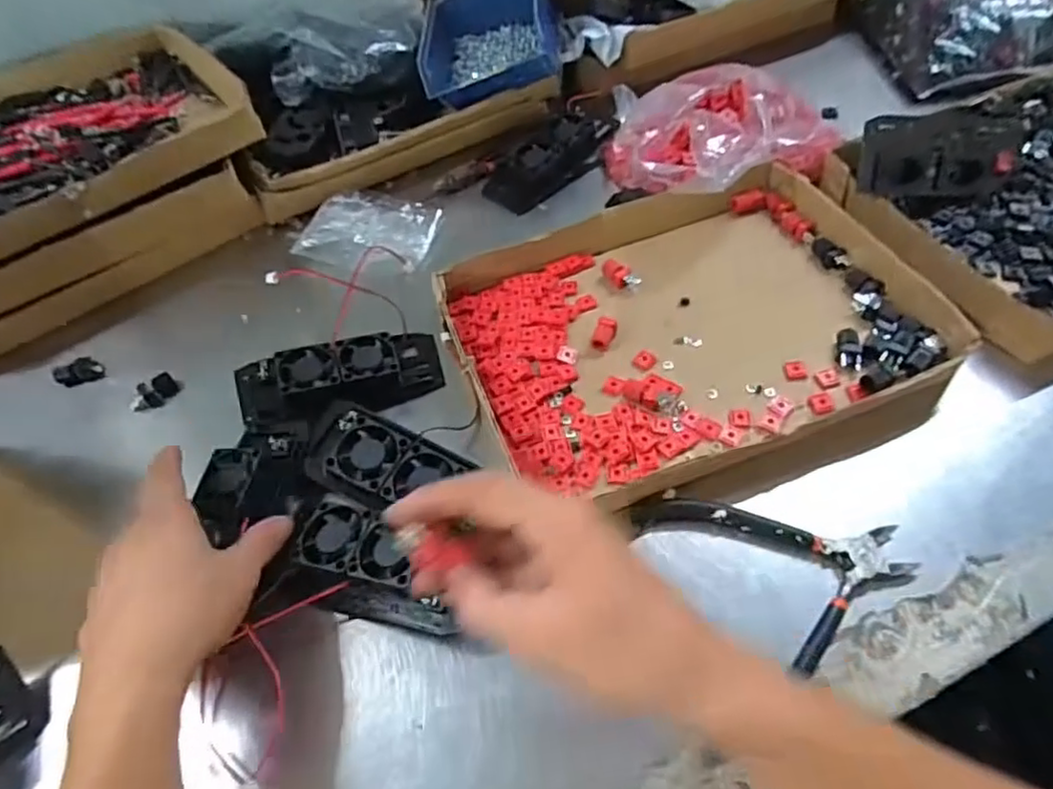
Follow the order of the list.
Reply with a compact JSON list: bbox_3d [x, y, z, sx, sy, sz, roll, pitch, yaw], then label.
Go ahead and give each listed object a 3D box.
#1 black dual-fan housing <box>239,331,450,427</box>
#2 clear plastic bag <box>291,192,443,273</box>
[{"bbox_3d":[-0.129,-0.012,0.461,0.139,0.029,0.057,-12,59,-19],"label":"black dual-fan housing"},{"bbox_3d":[-0.137,-0.146,0.565,0.108,0.018,0.087,13,56,10],"label":"clear plastic bag"}]

